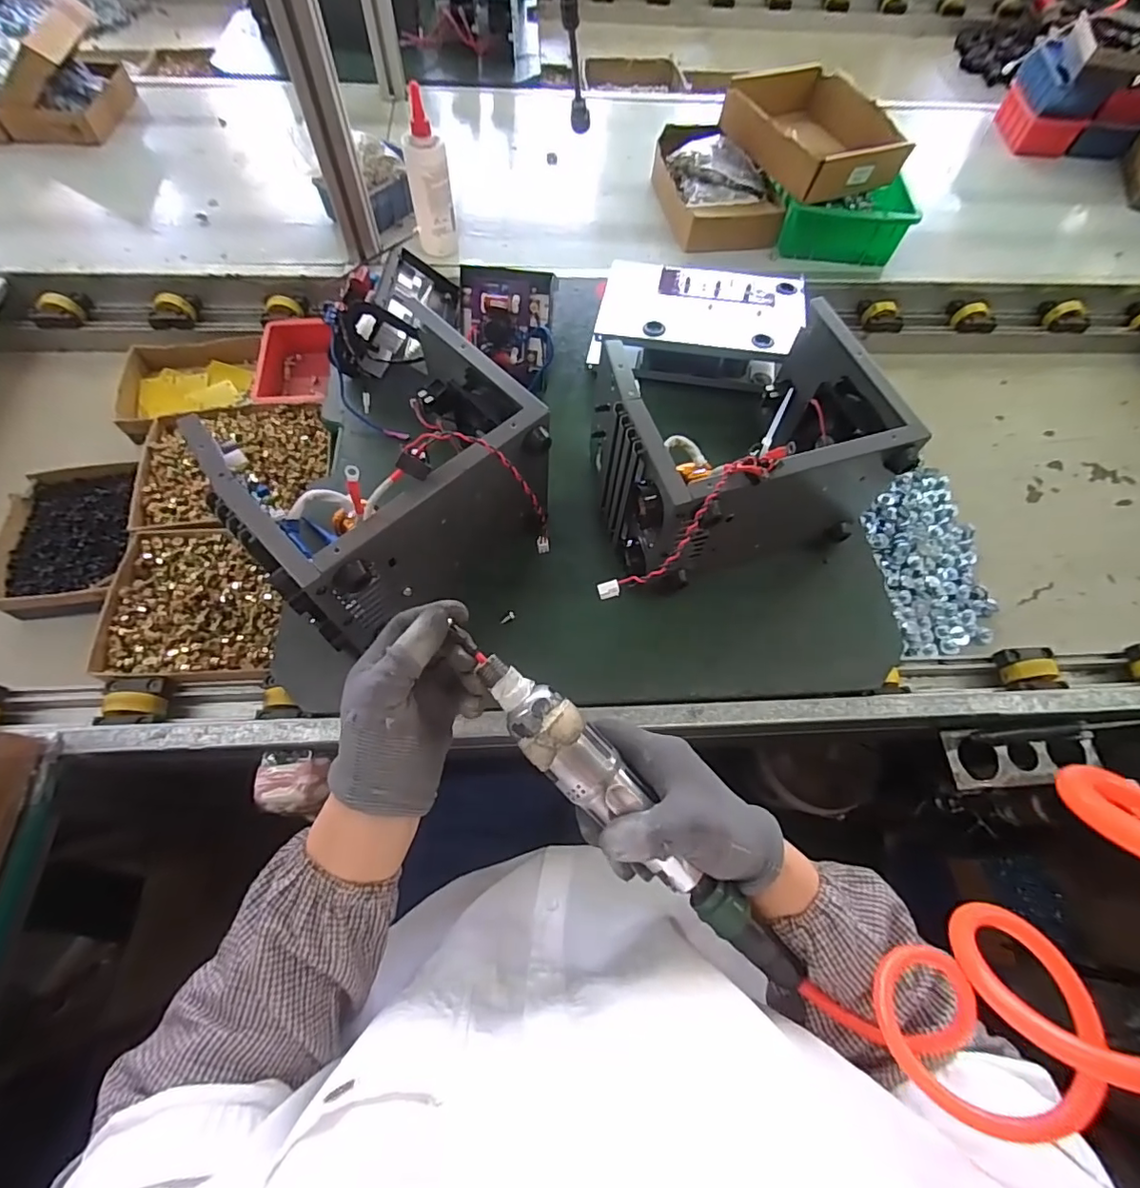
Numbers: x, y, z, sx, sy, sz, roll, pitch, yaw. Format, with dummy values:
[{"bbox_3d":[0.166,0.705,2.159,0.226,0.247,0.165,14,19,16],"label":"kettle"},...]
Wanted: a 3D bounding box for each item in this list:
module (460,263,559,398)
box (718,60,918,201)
[{"bbox_3d":[-0.071,-0.298,0.602,0.108,0.121,0.044,5,22,-3],"label":"module"},{"bbox_3d":[0.338,-0.650,0.756,0.175,0.060,0.228,-24,68,-13],"label":"box"}]

